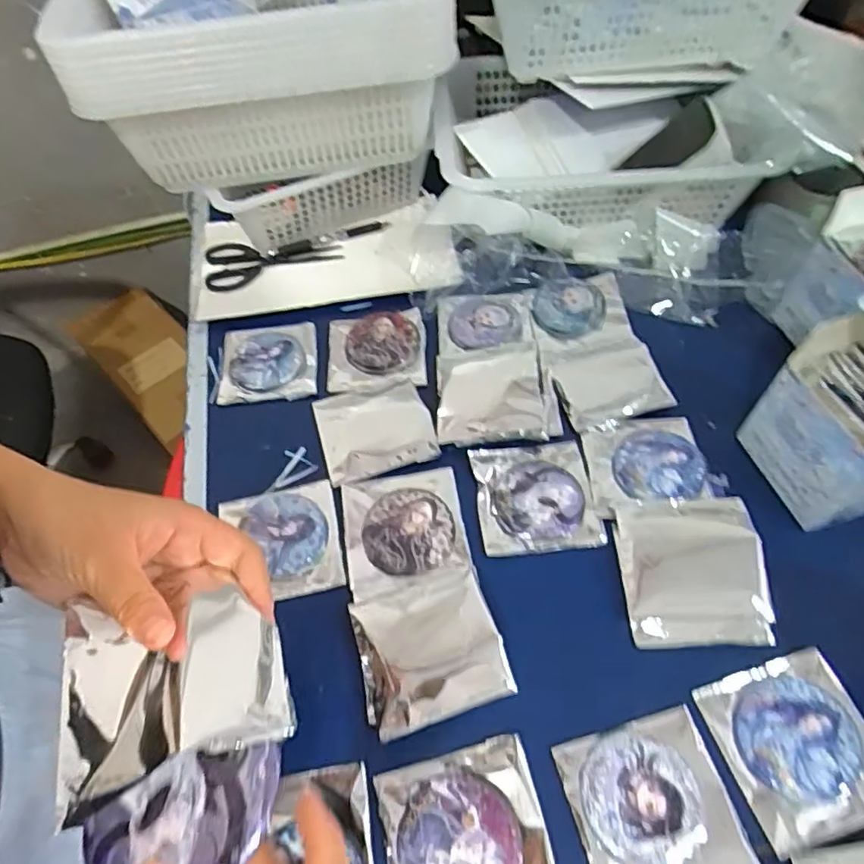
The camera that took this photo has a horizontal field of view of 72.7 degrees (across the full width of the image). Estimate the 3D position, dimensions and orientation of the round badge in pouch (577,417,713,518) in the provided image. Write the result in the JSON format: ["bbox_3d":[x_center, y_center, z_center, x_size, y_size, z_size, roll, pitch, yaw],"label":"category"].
[{"bbox_3d":[0.181,0.026,0.496,0.101,0.021,0.091,-6,57,0],"label":"round badge in pouch"}]

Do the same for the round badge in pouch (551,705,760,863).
[{"bbox_3d":[0.136,0.231,0.359,0.095,0.009,0.092,-14,57,-6],"label":"round badge in pouch"}]

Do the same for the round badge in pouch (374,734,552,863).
[{"bbox_3d":[0.021,0.248,0.354,0.095,0.010,0.095,-14,57,-6],"label":"round badge in pouch"}]

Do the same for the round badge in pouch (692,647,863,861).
[{"bbox_3d":[0.237,0.199,0.374,0.097,0.006,0.096,-16,57,-7],"label":"round badge in pouch"}]

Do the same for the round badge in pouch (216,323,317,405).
[{"bbox_3d":[-0.164,-0.073,0.580,0.093,0.009,0.098,-5,57,0],"label":"round badge in pouch"}]

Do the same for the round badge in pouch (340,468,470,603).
[{"bbox_3d":[-0.022,0.077,0.470,0.093,0.008,0.098,-10,57,-3],"label":"round badge in pouch"}]

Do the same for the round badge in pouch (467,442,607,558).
[{"bbox_3d":[0.085,0.053,0.485,0.093,0.006,0.096,-6,57,-1],"label":"round badge in pouch"}]

